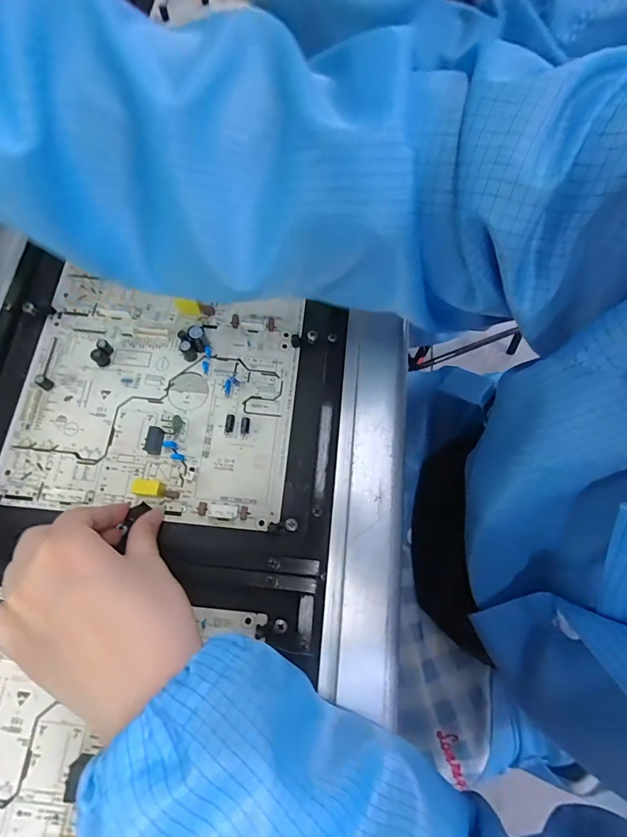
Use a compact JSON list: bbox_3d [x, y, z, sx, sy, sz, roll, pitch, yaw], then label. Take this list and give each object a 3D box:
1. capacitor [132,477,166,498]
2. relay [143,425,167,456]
[{"bbox_3d":[-0.111,0.047,0.282,0.016,0.017,0.012,7,72,1],"label":"capacitor"},{"bbox_3d":[-0.112,0.015,0.296,0.009,0.012,0.019,10,72,2],"label":"relay"}]

